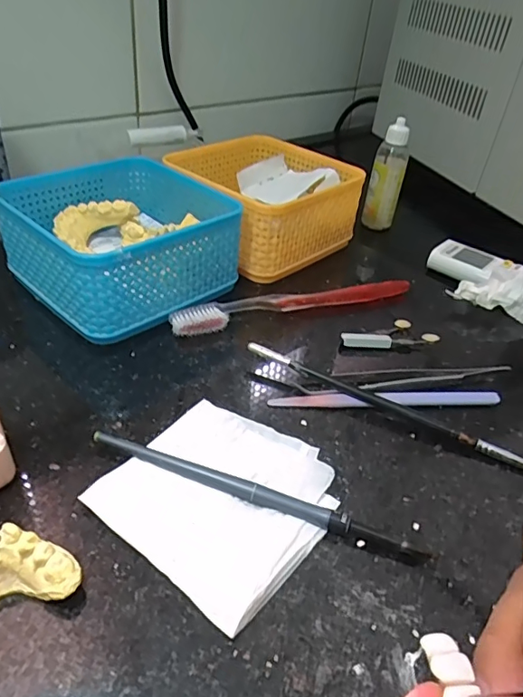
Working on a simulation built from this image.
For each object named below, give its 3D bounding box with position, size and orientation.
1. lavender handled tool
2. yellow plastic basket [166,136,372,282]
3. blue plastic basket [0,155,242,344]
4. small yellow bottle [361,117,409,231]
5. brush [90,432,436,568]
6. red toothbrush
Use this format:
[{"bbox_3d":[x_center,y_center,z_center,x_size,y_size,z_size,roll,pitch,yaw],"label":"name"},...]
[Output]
[{"bbox_3d":[0.074,0.030,0.299,0.138,0.006,0.011,1,39,-9],"label":"lavender handled tool"},{"bbox_3d":[0.001,-0.127,0.440,0.129,0.063,0.130,-28,50,-36],"label":"yellow plastic basket"},{"bbox_3d":[-0.100,-0.077,0.364,0.131,0.064,0.129,33,45,29],"label":"blue plastic basket"},{"bbox_3d":[0.130,-0.179,0.524,0.033,0.107,0.035,15,39,10],"label":"small yellow bottle"},{"bbox_3d":[-0.004,0.067,0.239,0.162,0.008,0.009,17,39,12],"label":"brush"},{"bbox_3d":[0.025,-0.035,0.368,0.184,0.013,0.020,-11,42,-22],"label":"red toothbrush"}]

